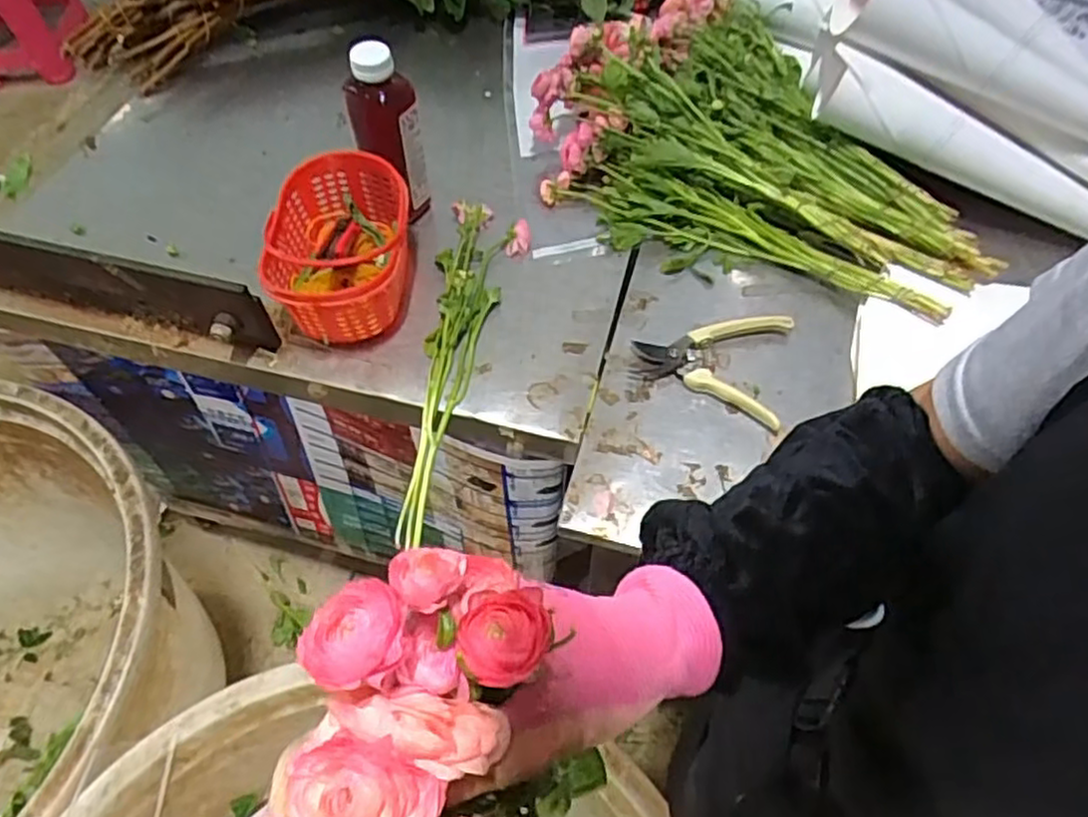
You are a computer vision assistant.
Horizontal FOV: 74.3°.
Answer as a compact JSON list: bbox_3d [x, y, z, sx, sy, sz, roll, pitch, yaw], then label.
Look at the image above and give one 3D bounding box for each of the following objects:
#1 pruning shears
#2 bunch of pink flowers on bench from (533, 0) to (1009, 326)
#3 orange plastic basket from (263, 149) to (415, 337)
[{"bbox_3d":[0.166,-0.049,0.724,0.147,0.027,0.128,12,59,9],"label":"pruning shears"},{"bbox_3d":[0.215,-0.298,0.824,0.351,0.132,0.575,-33,63,-18],"label":"bunch of pink flowers on bench"},{"bbox_3d":[-0.210,-0.162,0.757,0.134,0.096,0.203,1,58,2],"label":"orange plastic basket"}]

